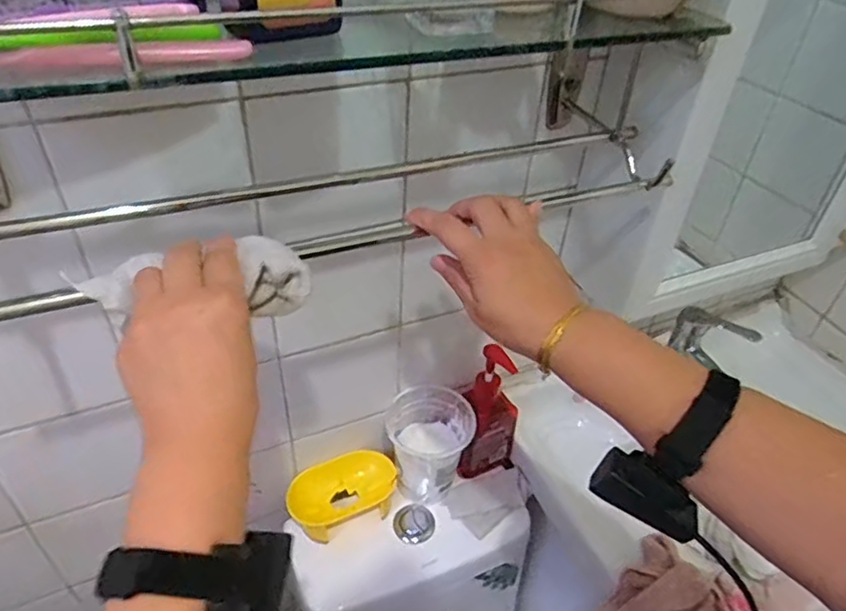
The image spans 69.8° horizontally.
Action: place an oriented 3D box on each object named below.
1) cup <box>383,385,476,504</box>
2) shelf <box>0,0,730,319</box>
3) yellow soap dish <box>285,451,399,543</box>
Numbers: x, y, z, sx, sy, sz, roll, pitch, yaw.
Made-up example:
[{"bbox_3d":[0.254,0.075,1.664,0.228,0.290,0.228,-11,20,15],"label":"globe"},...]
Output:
[{"bbox_3d":[0.007,0.201,0.860,0.115,0.149,0.102,-9,43,-16],"label":"cup"},{"bbox_3d":[-0.047,-0.161,0.489,0.610,0.195,0.190,-16,46,-24],"label":"shelf"},{"bbox_3d":[-0.111,0.270,0.854,0.151,0.061,0.073,-20,47,-26],"label":"yellow soap dish"}]

